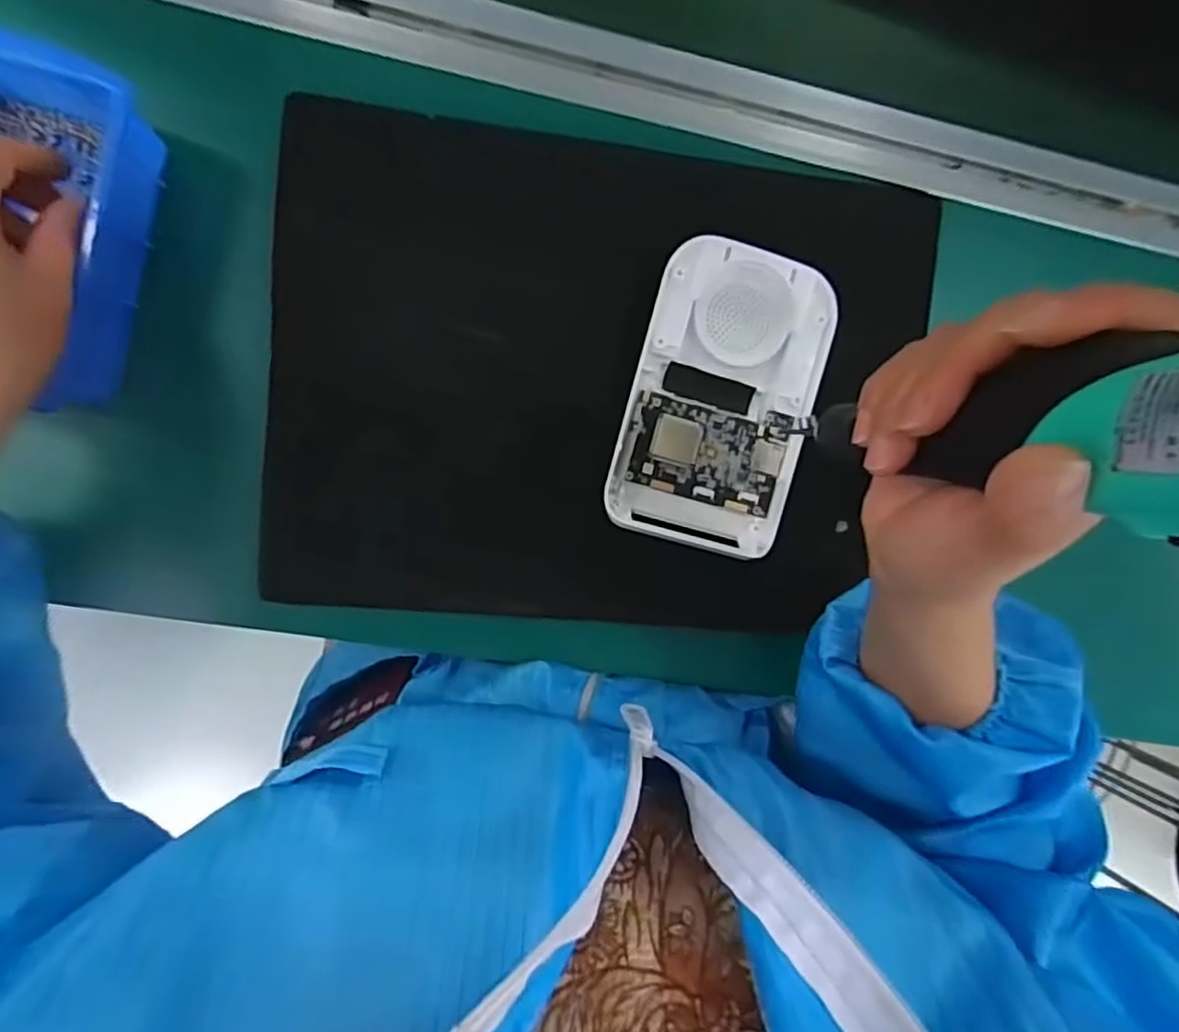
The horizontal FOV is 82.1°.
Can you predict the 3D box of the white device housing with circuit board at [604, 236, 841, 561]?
[{"bbox_3d":[0.069,-0.061,0.367,0.095,0.032,0.153,15,94,-7],"label":"white device housing with circuit board"}]

